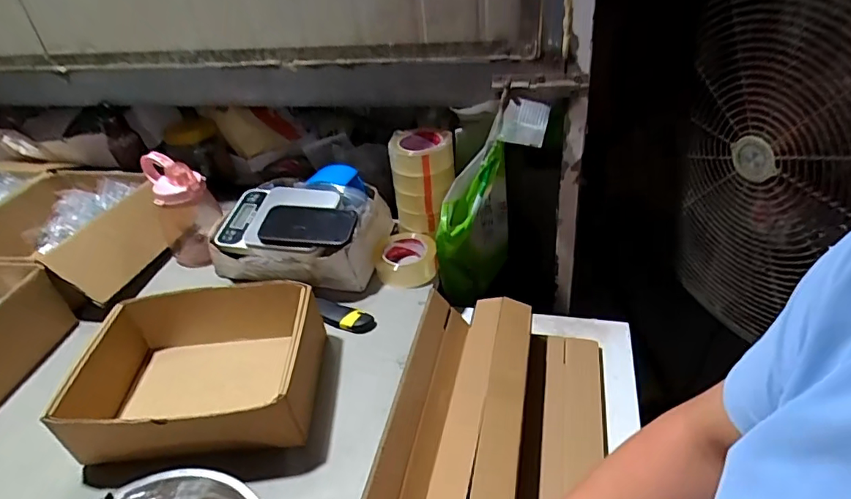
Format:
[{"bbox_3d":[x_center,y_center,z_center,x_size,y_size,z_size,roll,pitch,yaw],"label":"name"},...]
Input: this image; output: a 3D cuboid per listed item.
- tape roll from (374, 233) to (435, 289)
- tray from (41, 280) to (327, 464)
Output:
[{"bbox_3d":[-0.033,0.011,0.922,0.104,0.044,0.114,-4,36,3],"label":"tape roll"},{"bbox_3d":[-0.301,0.165,0.711,0.292,0.104,0.244,-8,36,-2],"label":"tray"}]

